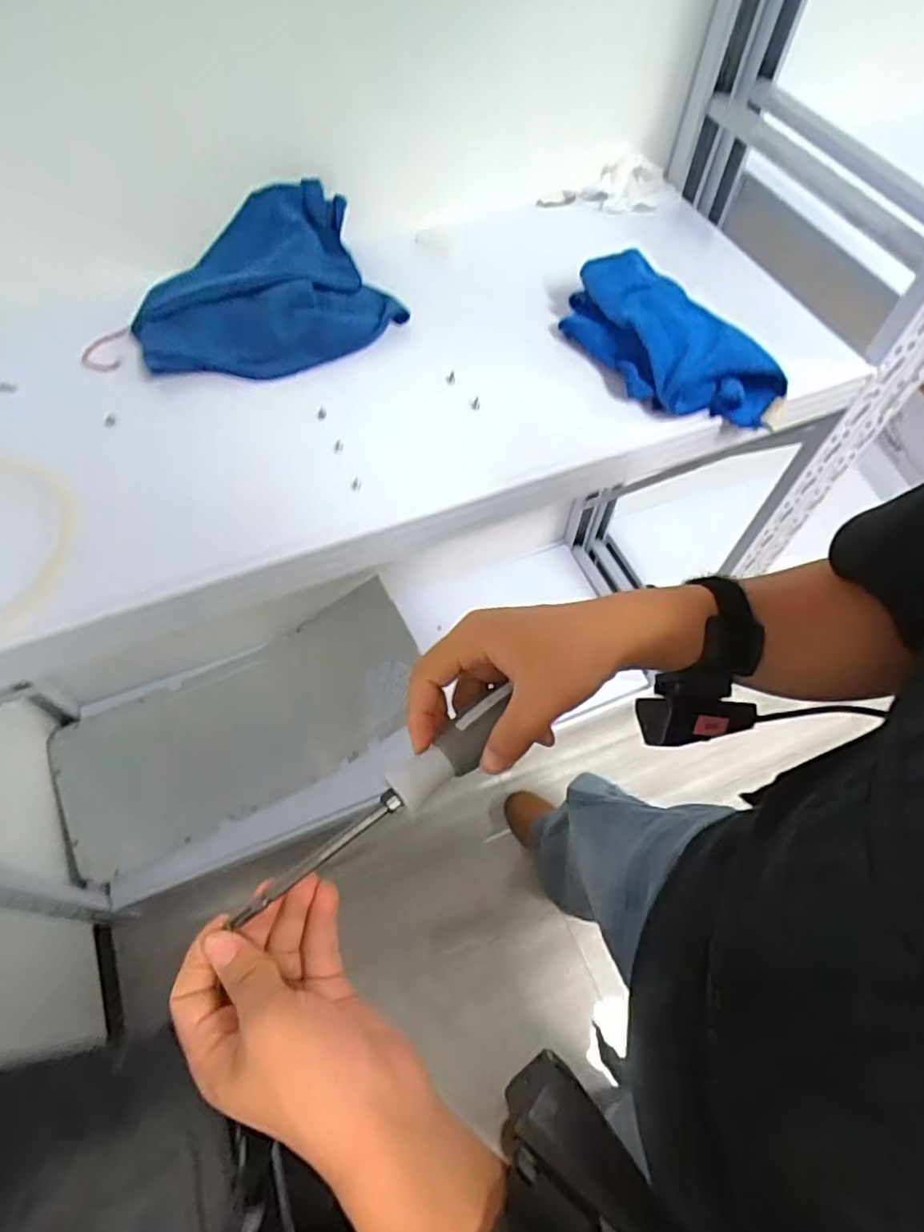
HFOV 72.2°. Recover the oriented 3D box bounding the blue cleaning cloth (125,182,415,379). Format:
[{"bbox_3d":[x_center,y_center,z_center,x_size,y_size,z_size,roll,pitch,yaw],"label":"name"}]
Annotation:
[{"bbox_3d":[-0.202,-0.329,0.619,0.249,0.053,0.191,-24,64,-14],"label":"blue cleaning cloth"}]

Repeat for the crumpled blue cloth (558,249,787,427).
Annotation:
[{"bbox_3d":[0.192,-0.264,0.600,0.102,0.068,0.219,-39,69,-20],"label":"crumpled blue cloth"}]

